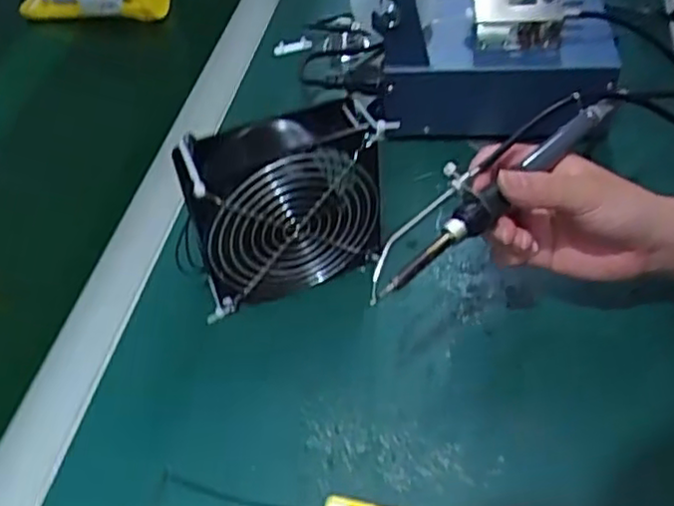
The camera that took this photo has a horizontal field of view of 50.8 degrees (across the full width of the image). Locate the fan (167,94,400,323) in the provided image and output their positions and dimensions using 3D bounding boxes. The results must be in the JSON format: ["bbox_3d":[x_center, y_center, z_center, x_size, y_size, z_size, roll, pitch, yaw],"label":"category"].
[{"bbox_3d":[-0.032,-0.029,0.471,0.125,0.130,0.043,-20,50,-12],"label":"fan"}]

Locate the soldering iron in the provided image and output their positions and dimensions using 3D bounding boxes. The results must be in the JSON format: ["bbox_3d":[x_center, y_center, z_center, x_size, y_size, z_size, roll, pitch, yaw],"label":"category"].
[{"bbox_3d":[0.089,-0.043,0.403,0.197,0.018,0.033,-38,55,-18],"label":"soldering iron"}]

